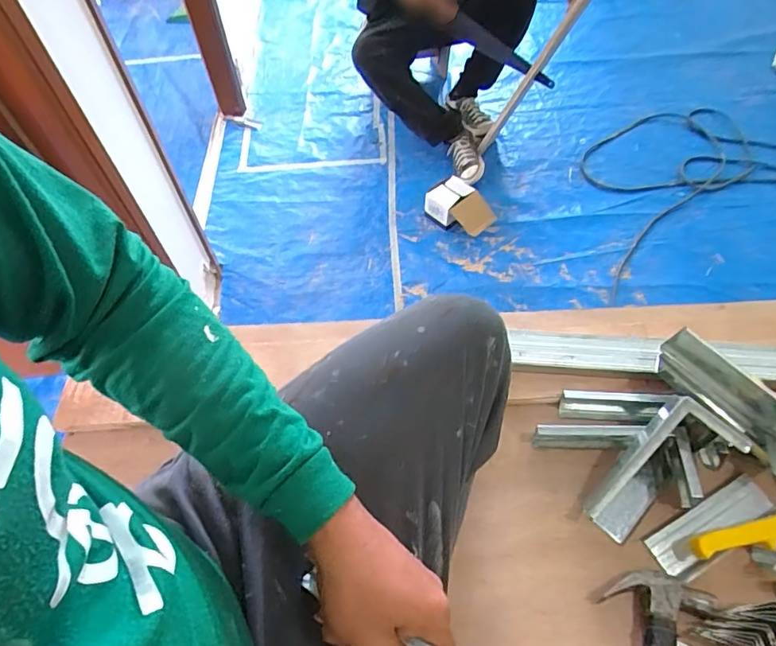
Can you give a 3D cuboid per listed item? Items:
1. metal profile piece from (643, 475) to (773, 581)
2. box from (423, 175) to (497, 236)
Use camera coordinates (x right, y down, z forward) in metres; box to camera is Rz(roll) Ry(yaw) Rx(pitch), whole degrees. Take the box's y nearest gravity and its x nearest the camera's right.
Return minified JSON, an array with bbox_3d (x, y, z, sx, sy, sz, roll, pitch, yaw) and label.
[{"bbox_3d":[0.347,0.217,0.541,0.147,0.013,0.048,-24,60,-14],"label":"metal profile piece"},{"bbox_3d":[0.239,-0.375,1.687,0.216,0.117,0.128,37,68,24],"label":"box"}]

